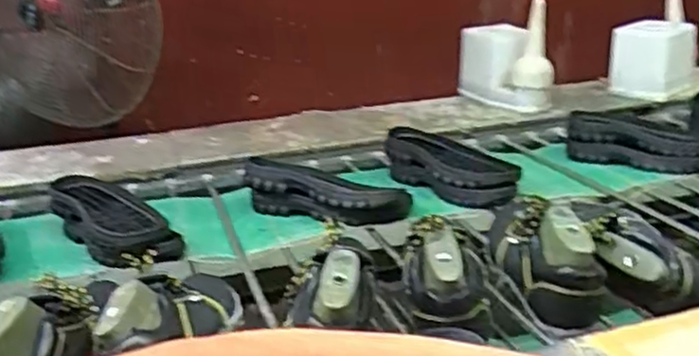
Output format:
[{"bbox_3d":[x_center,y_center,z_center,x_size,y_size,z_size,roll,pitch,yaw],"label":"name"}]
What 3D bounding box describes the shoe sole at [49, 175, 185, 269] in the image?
[{"bbox_3d":[-0.381,0.061,1.161,0.108,0.061,0.320,-19,26,-39],"label":"shoe sole"}]

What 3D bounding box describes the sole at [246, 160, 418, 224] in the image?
[{"bbox_3d":[-0.045,0.023,1.245,0.278,0.069,0.100,7,22,23],"label":"sole"}]

